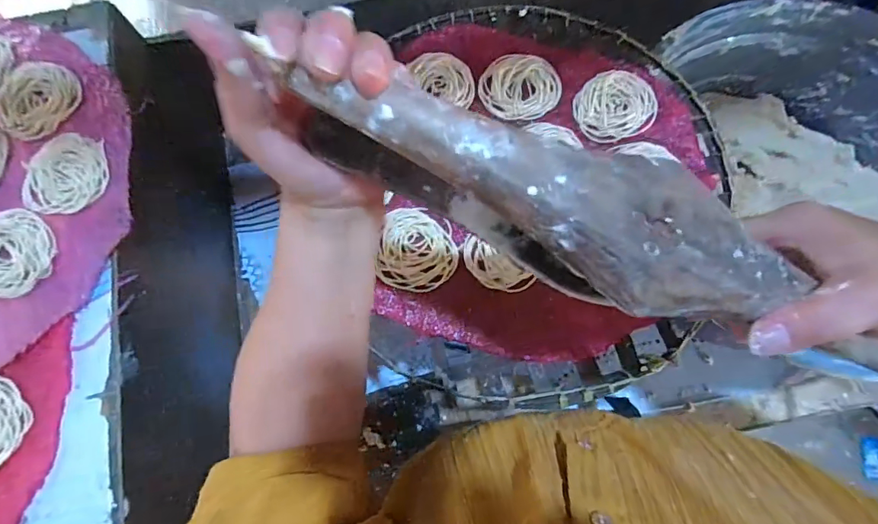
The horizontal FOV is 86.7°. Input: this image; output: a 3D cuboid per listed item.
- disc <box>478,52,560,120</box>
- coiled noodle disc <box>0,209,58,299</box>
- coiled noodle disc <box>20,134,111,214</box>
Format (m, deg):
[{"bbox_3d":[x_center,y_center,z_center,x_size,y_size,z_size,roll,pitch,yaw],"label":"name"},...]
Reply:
[{"bbox_3d":[0.078,-0.171,0.453,0.073,0.010,0.070,1,73,-2],"label":"disc"},{"bbox_3d":[-0.347,-0.008,0.374,0.067,0.008,0.073,1,73,-2],"label":"coiled noodle disc"},{"bbox_3d":[-0.319,-0.075,0.396,0.065,0.007,0.073,-3,74,-3],"label":"coiled noodle disc"}]

